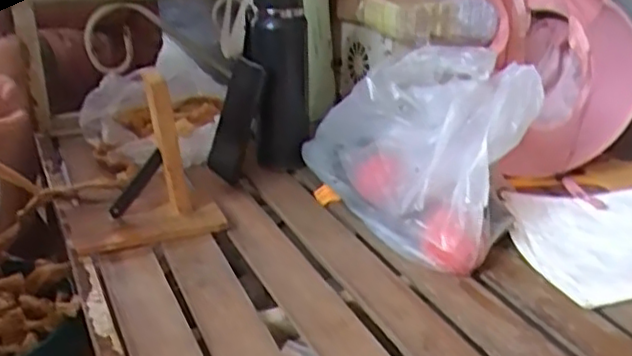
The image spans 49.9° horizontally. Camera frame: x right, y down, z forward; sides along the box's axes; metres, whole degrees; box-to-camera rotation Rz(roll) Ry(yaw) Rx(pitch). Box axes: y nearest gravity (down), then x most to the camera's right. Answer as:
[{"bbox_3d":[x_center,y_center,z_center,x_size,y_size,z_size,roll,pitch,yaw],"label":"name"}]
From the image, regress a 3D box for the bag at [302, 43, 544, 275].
[{"bbox_3d":[0.120,-0.044,0.835,0.155,0.220,0.342,-9,27,-21],"label":"bag"}]

